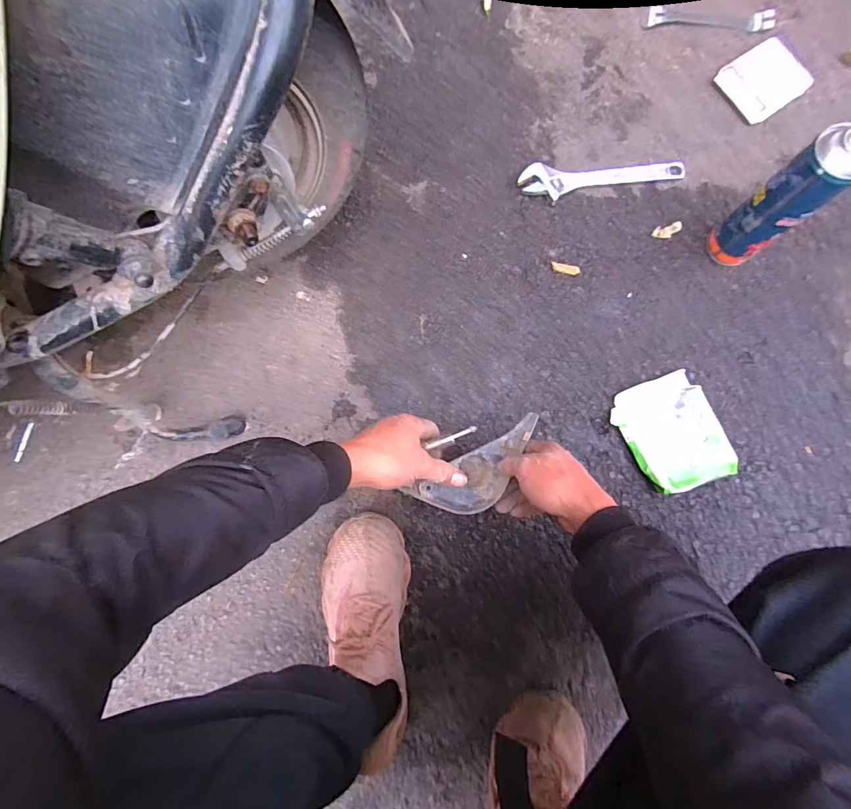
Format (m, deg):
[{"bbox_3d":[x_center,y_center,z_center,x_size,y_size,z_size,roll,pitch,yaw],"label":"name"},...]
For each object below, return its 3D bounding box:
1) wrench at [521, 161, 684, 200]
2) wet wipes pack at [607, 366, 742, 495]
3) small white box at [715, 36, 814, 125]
[{"bbox_3d":[0.263,-0.335,0.653,0.238,0.018,0.052,0,83,4],"label":"wrench"},{"bbox_3d":[0.336,0.041,0.596,0.116,0.029,0.150,-21,82,1],"label":"wet wipes pack"},{"bbox_3d":[0.509,-0.487,0.653,0.109,0.019,0.099,-33,82,-1],"label":"small white box"}]

